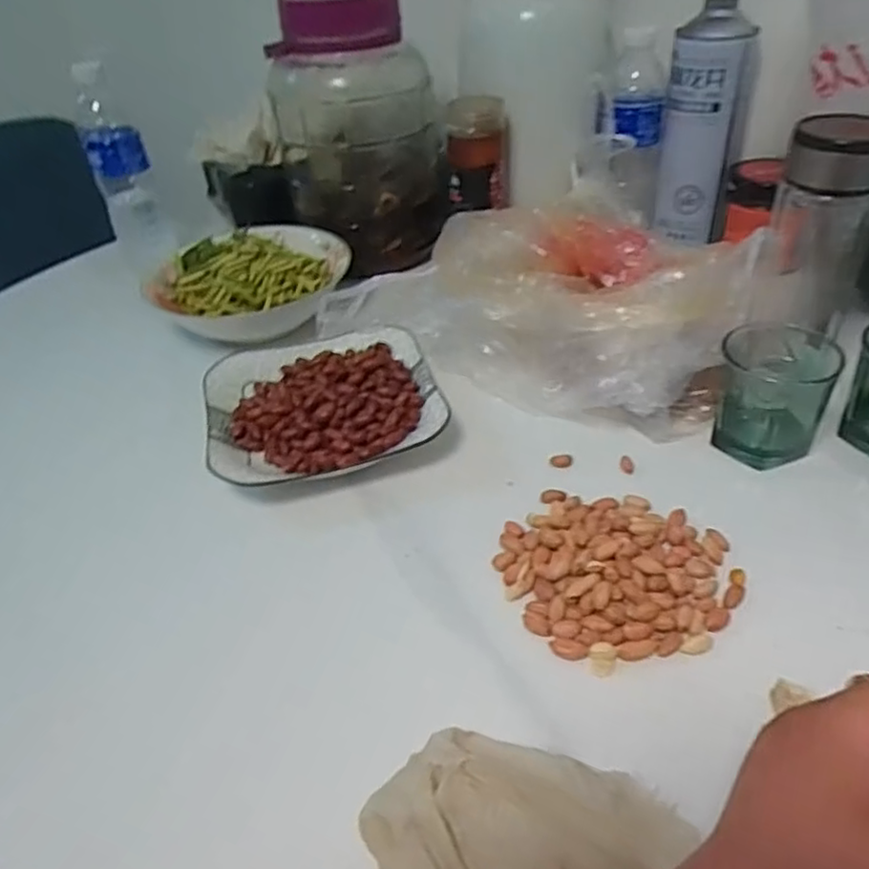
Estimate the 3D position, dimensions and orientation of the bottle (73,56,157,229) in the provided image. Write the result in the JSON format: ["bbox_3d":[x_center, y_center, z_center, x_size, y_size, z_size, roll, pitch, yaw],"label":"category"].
[{"bbox_3d":[-0.358,-0.319,0.769,0.059,0.168,0.052,-21,41,-18],"label":"bottle"}]

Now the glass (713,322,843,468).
[{"bbox_3d":[0.247,-0.032,0.495,0.068,0.083,0.077,25,48,32],"label":"glass"}]

